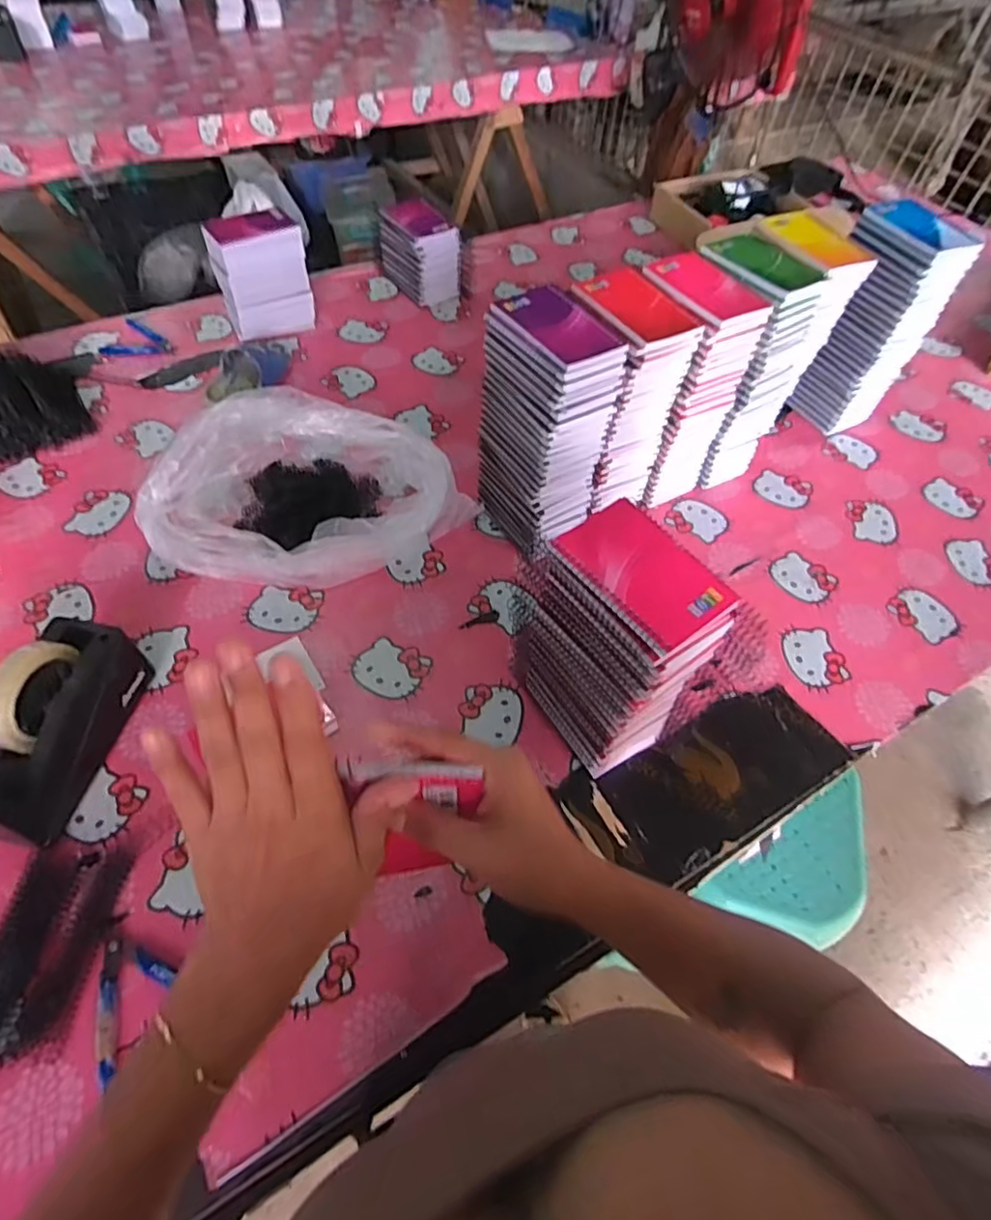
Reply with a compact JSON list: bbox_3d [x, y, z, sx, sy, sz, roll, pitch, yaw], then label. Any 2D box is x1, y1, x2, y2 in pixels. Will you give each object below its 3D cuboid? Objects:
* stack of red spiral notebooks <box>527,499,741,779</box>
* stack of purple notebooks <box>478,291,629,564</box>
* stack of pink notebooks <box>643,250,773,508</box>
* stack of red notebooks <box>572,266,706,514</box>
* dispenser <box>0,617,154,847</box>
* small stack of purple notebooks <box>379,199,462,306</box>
[{"bbox_3d":[0.107,0.041,0.590,0.089,0.276,0.152,-30,61,-22],"label":"stack of red spiral notebooks"},{"bbox_3d":[0.055,-0.220,0.733,0.095,0.260,0.138,-32,63,-23],"label":"stack of purple notebooks"},{"bbox_3d":[0.235,-0.283,0.794,0.108,0.291,0.130,-21,58,-17],"label":"stack of pink notebooks"},{"bbox_3d":[0.146,-0.259,0.748,0.105,0.252,0.126,-25,61,-19],"label":"stack of red notebooks"},{"bbox_3d":[-0.428,0.113,0.591,0.080,0.121,0.203,8,54,3],"label":"dispenser"},{"bbox_3d":[-0.136,-0.663,1.127,0.092,0.140,0.158,-34,62,-24],"label":"small stack of purple notebooks"}]

